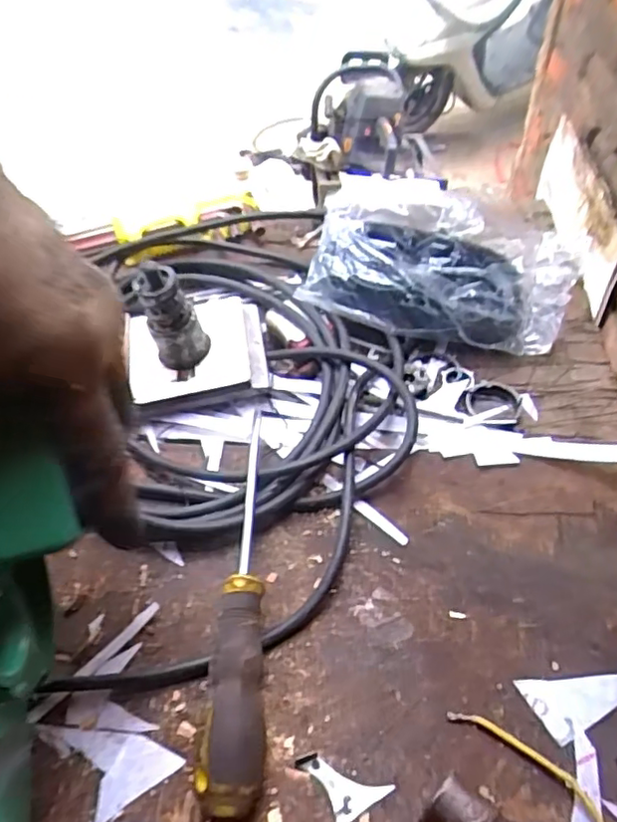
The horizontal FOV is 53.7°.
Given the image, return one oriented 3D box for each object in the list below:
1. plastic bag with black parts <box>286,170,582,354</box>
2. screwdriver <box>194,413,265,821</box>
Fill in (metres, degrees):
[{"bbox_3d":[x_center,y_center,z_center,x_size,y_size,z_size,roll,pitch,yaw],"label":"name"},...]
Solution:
[{"bbox_3d":[0.096,-0.101,0.427,0.181,0.055,0.120,12,54,12],"label":"plastic bag with black parts"},{"bbox_3d":[-0.028,0.088,0.295,0.025,0.028,0.188,0,52,3],"label":"screwdriver"}]

